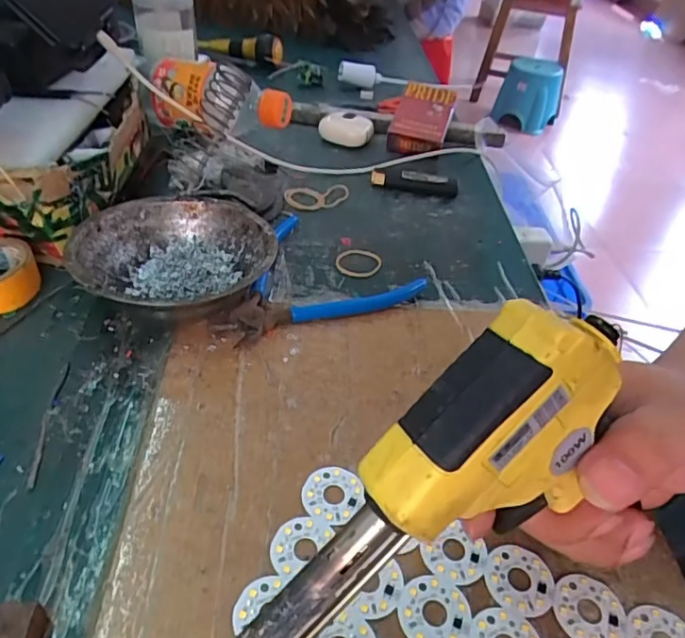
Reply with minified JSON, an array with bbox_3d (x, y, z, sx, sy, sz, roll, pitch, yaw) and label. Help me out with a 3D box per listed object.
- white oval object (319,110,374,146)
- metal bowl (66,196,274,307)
[{"bbox_3d":[0.004,-0.202,0.581,0.055,0.018,0.047,2,42,-3],"label":"white oval object"},{"bbox_3d":[-0.108,-0.035,0.366,0.121,0.044,0.121,2,42,-2],"label":"metal bowl"}]

